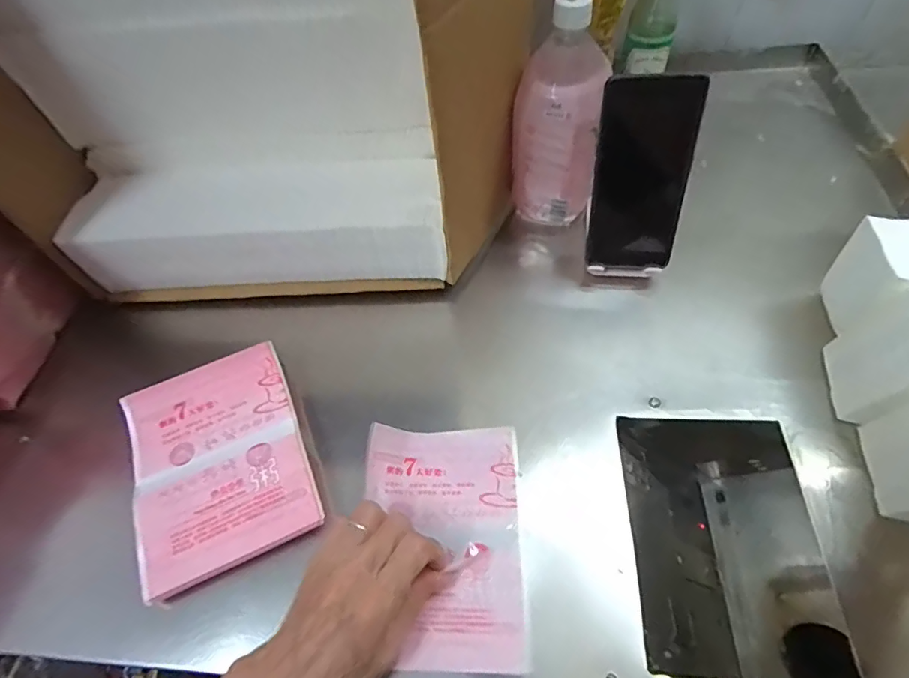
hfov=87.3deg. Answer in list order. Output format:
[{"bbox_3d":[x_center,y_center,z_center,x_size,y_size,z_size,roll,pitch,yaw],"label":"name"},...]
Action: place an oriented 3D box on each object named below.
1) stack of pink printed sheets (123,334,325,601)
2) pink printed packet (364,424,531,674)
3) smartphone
[{"bbox_3d":[-0.182,0.095,0.372,0.125,0.034,0.160,-23,57,-10],"label":"stack of pink printed sheets"},{"bbox_3d":[-0.007,0.139,0.339,0.110,0.022,0.159,-1,56,4],"label":"pink printed packet"},{"bbox_3d":[0.160,-0.135,0.411,0.077,0.160,0.006,3,35,8],"label":"smartphone"}]

